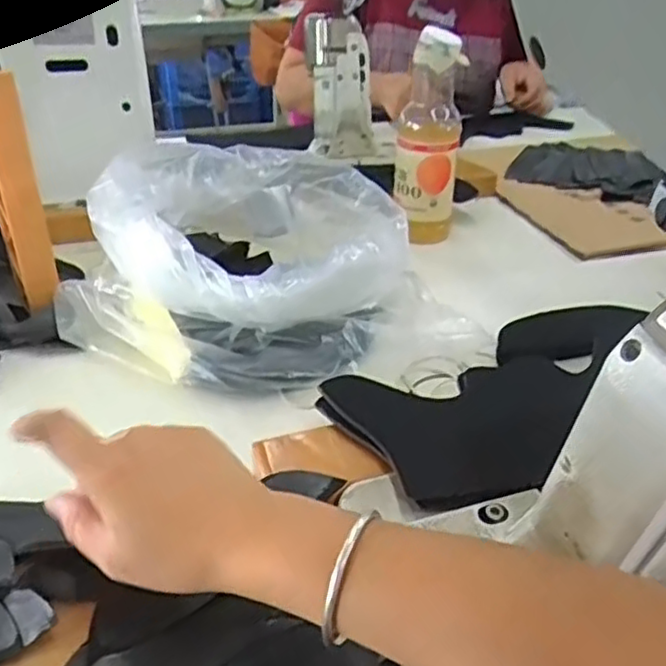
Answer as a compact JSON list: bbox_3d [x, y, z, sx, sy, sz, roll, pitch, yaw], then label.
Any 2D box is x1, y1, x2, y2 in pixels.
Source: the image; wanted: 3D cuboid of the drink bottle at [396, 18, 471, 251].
[{"bbox_3d":[0.099,-0.200,0.702,0.062,0.208,0.076,6,33,6],"label":"drink bottle"}]

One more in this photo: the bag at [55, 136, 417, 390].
[{"bbox_3d":[-0.067,-0.063,0.563,0.236,0.117,0.227,16,35,20],"label":"bag"}]

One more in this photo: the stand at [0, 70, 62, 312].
[{"bbox_3d":[-0.237,-0.102,0.514,0.034,0.173,0.019,-8,34,-15],"label":"stand"}]

